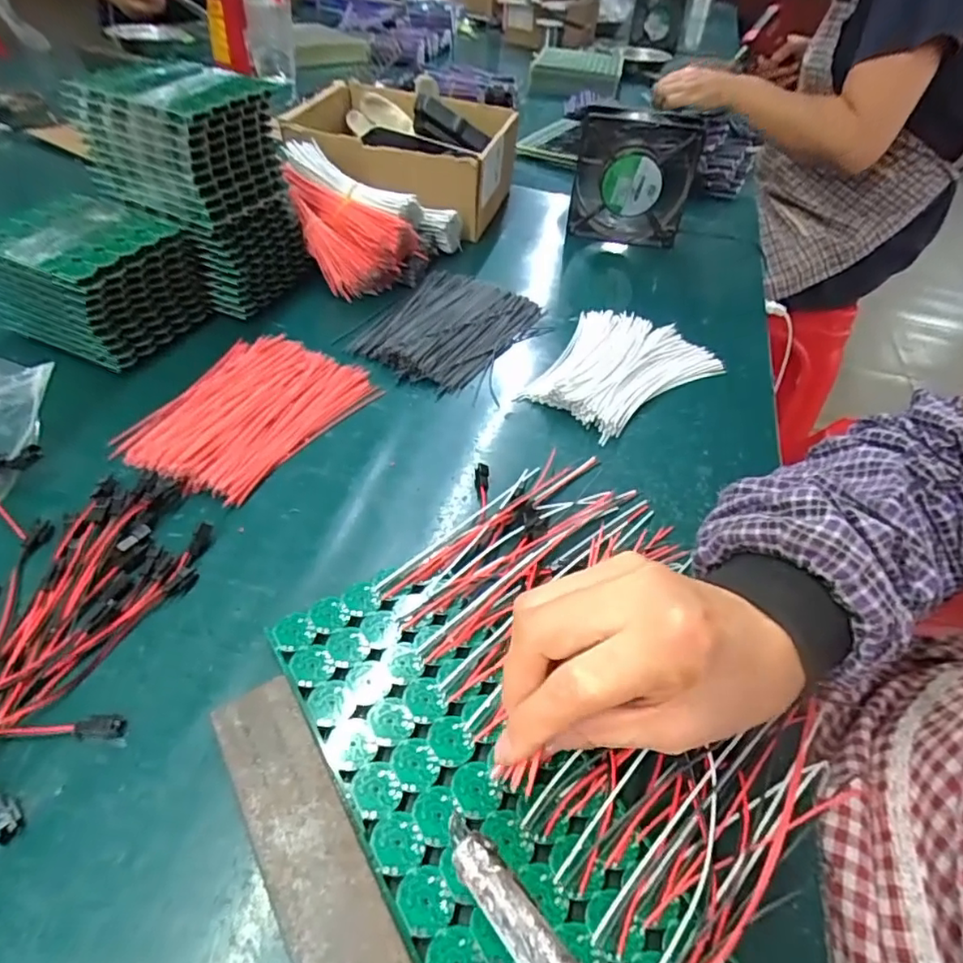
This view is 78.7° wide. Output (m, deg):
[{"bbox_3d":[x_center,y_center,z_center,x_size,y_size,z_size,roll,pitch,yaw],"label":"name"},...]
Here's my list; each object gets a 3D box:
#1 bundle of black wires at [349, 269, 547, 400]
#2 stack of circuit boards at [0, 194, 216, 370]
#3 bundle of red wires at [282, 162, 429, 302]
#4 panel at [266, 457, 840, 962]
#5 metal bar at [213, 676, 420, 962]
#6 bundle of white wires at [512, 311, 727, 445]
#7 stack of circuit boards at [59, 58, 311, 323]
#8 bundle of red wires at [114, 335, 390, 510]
[{"bbox_3d":[-0.030,-0.135,0.502,0.113,0.013,0.155,27,49,20],"label":"bundle of black wires"},{"bbox_3d":[-0.289,-0.152,0.438,0.109,0.070,0.112,21,47,15],"label":"stack of circuit boards"},{"bbox_3d":[-0.123,-0.235,0.548,0.087,0.063,0.138,-25,53,-27],"label":"bundle of red wires"},{"bbox_3d":[0.039,0.090,0.284,0.225,0.019,0.234,-24,52,-26],"label":"panel"},{"bbox_3d":[-0.049,0.160,0.209,0.035,0.015,0.196,-23,52,-25],"label":"metal bar"},{"bbox_3d":[0.110,-0.090,0.465,0.116,0.018,0.147,29,50,21],"label":"bundle of white wires"},{"bbox_3d":[-0.229,-0.237,0.476,0.117,0.156,0.099,18,47,12],"label":"stack of circuit boards"},{"bbox_3d":[-0.160,-0.053,0.410,0.117,0.014,0.153,20,47,14],"label":"bundle of red wires"}]

